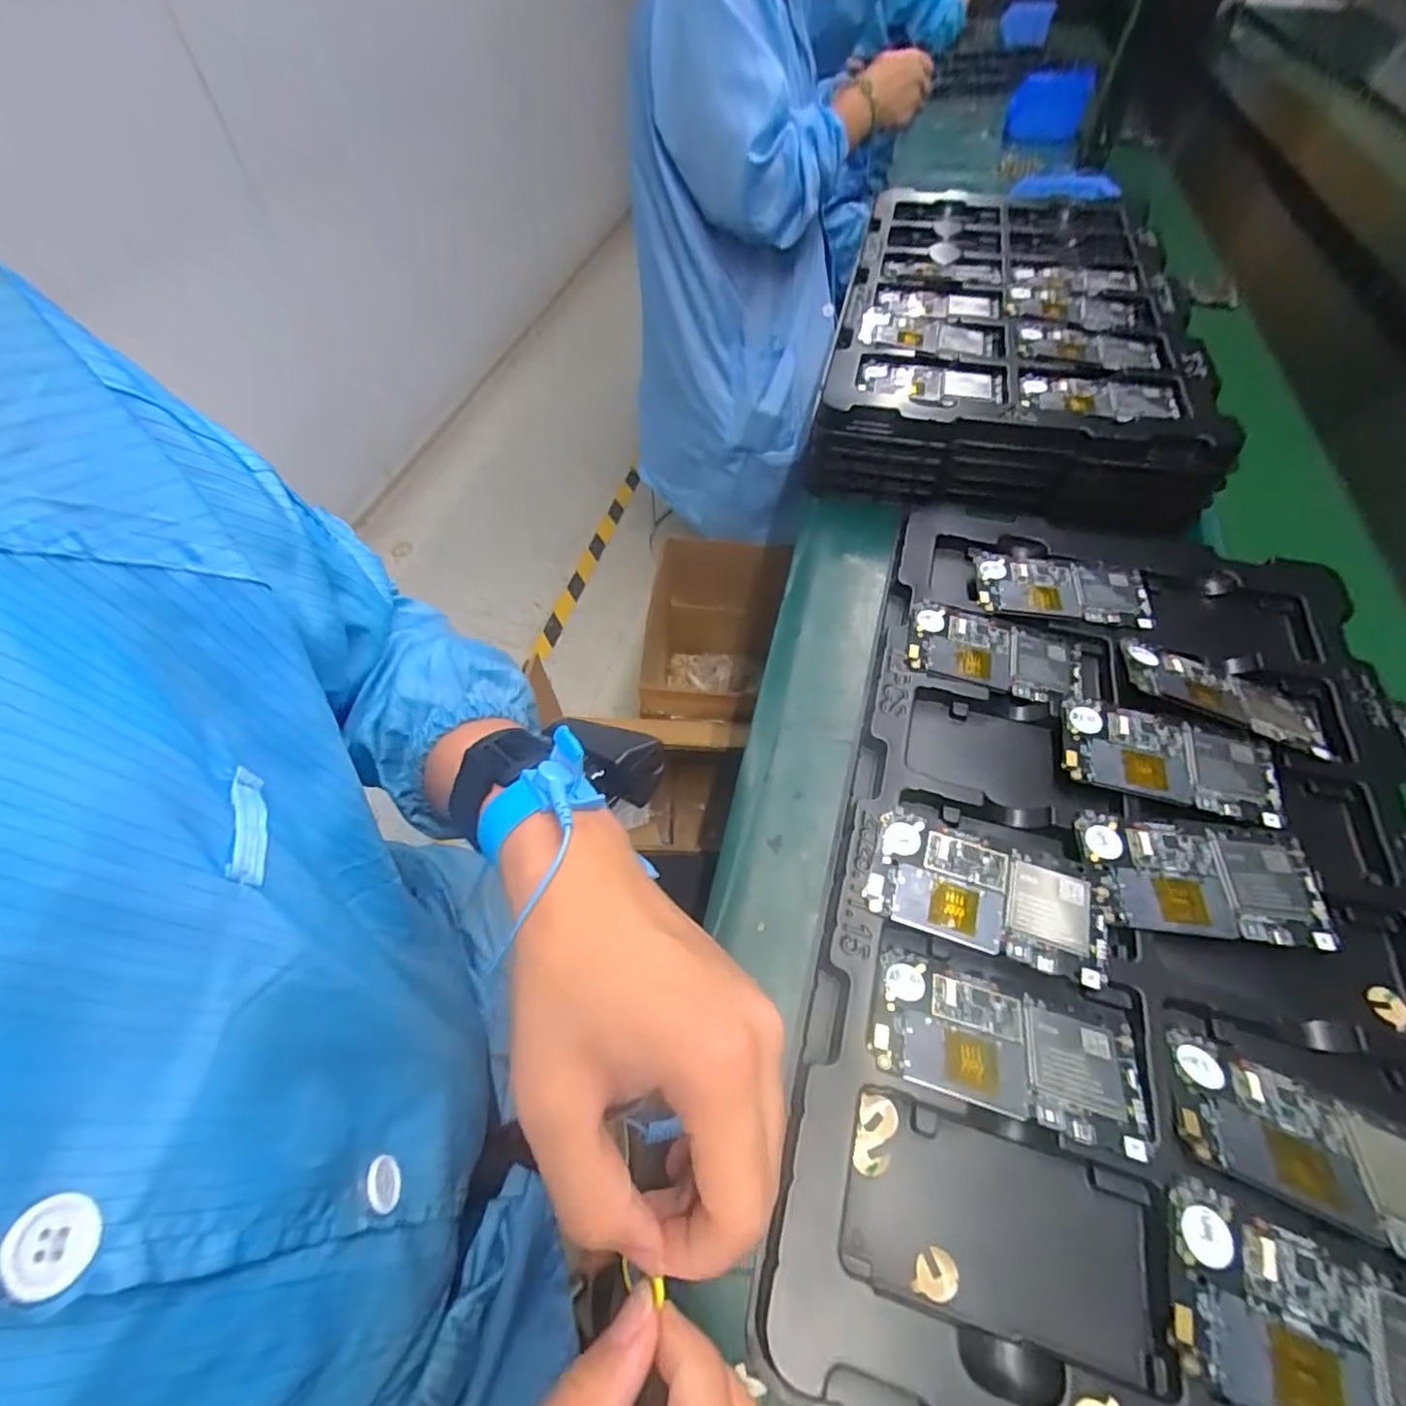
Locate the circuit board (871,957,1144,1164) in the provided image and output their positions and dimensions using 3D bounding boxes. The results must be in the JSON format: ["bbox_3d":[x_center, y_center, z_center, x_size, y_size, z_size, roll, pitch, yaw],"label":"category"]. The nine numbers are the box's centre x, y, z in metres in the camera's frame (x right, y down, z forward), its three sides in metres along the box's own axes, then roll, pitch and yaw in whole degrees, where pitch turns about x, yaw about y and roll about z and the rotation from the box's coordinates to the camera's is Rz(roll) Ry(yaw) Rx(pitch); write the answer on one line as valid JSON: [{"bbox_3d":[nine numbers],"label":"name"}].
[{"bbox_3d":[0.148,0.171,0.308,0.125,0.006,0.061,15,41,13],"label":"circuit board"}]

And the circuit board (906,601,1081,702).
[{"bbox_3d":[0.211,-0.037,0.448,0.118,0.005,0.066,16,58,13],"label":"circuit board"}]

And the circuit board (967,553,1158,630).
[{"bbox_3d":[0.279,-0.090,0.484,0.125,0.006,0.065,8,57,8],"label":"circuit board"}]

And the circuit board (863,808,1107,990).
[{"bbox_3d":[0.157,0.107,0.347,0.122,0.011,0.062,17,58,13],"label":"circuit board"}]

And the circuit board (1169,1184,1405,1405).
[{"bbox_3d":[0.251,0.252,0.239,0.122,0.004,0.065,18,59,14],"label":"circuit board"}]

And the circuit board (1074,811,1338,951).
[{"bbox_3d":[0.282,0.099,0.349,0.124,0.005,0.065,5,56,6],"label":"circuit board"}]

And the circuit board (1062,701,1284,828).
[{"bbox_3d":[0.296,0.035,0.392,0.123,0.004,0.063,15,58,13],"label":"circuit board"}]

